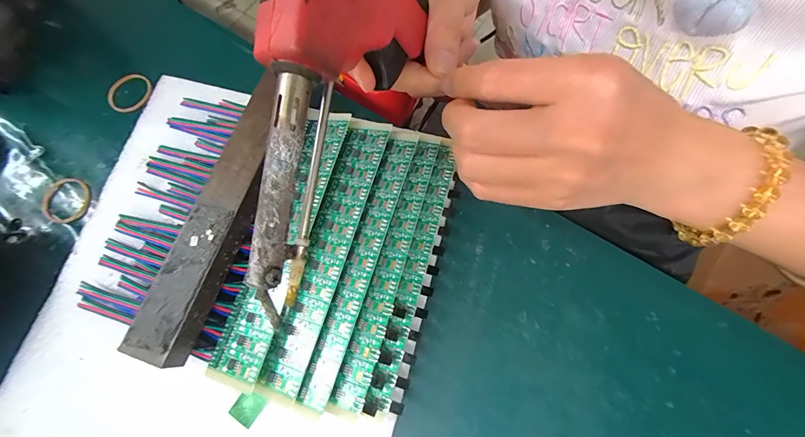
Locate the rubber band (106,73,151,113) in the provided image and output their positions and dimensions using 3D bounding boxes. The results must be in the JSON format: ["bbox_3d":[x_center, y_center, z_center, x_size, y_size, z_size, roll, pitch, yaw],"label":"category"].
[{"bbox_3d":[-0.210,-0.097,0.265,0.030,0.005,0.032,7,74,2],"label":"rubber band"}]

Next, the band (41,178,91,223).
[{"bbox_3d":[-0.236,-0.013,0.241,0.035,0.004,0.032,-1,72,3],"label":"band"}]

